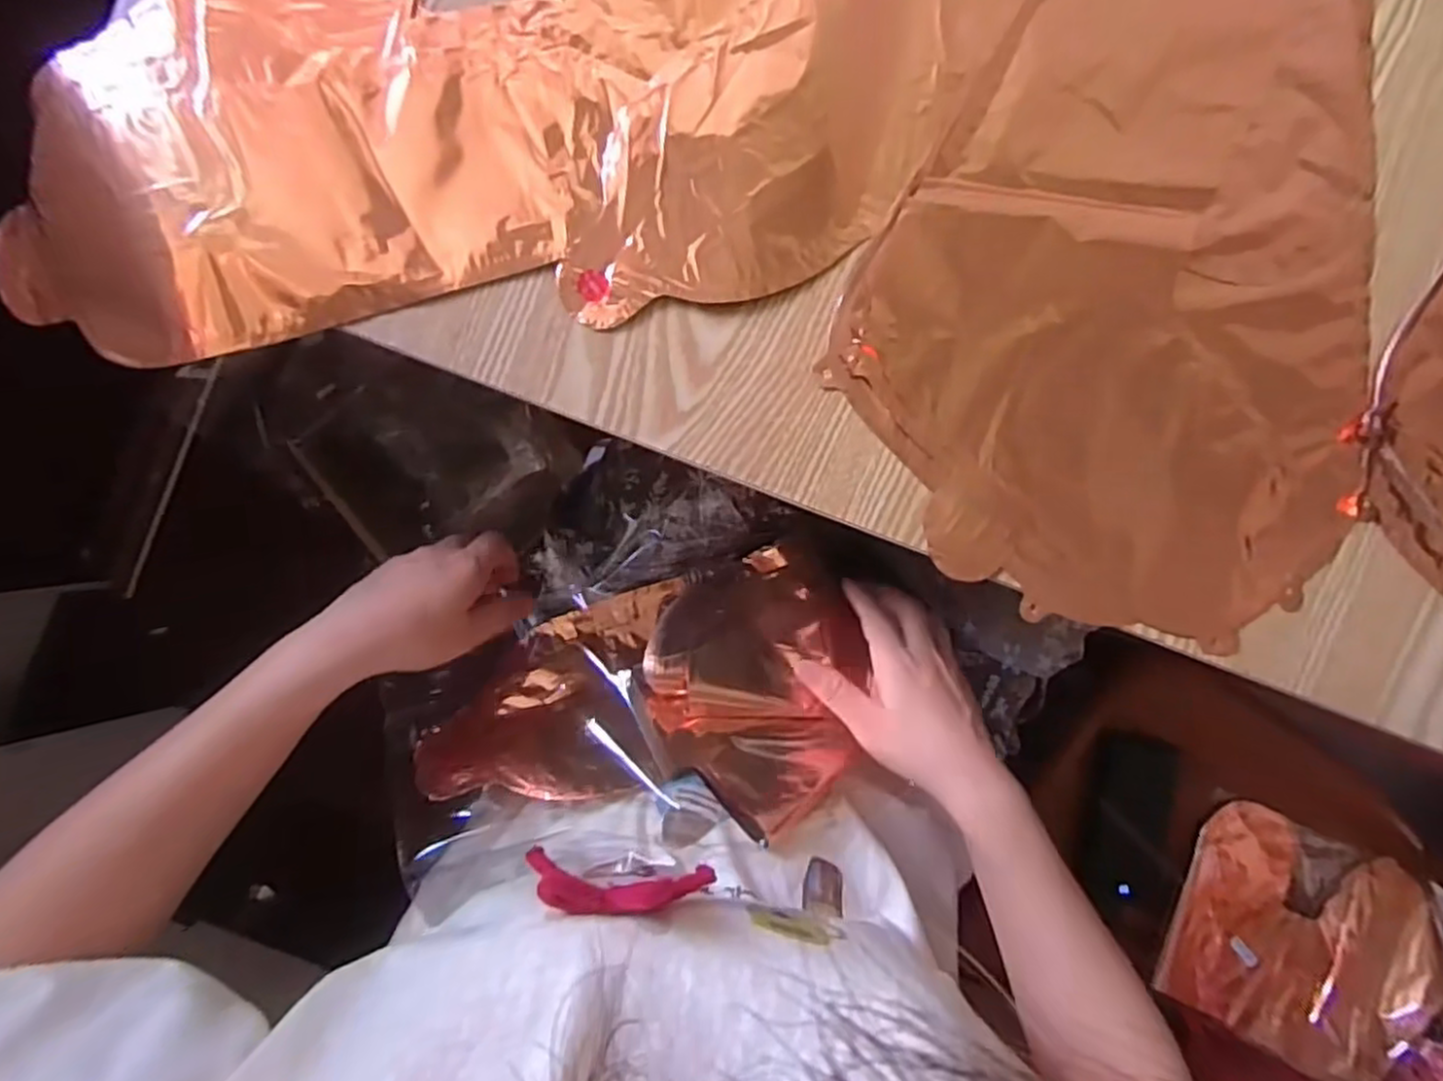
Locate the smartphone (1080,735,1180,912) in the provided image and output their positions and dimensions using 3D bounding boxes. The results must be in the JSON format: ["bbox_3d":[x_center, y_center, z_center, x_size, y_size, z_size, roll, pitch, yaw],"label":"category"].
[{"bbox_3d":[0.395,0.270,0.710,0.073,0.015,0.158,11,86,10],"label":"smartphone"}]

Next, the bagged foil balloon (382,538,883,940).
[{"bbox_3d":[-0.049,0.099,0.441,0.277,0.179,0.050,-13,137,-9],"label":"bagged foil balloon"}]

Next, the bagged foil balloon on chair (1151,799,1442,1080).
[{"bbox_3d":[0.564,0.392,0.709,0.261,0.043,0.206,24,91,-3],"label":"bagged foil balloon on chair"}]

